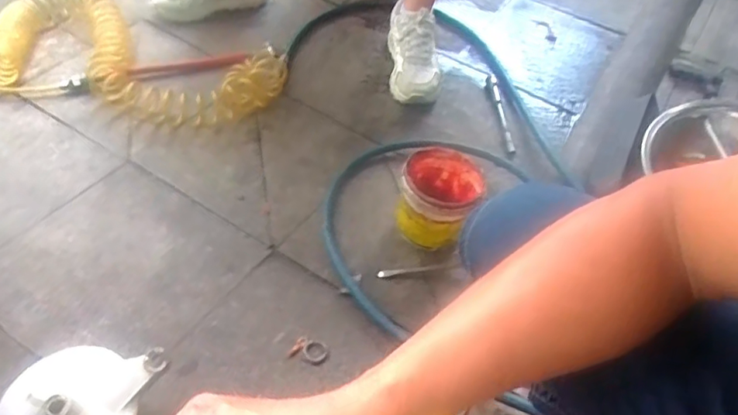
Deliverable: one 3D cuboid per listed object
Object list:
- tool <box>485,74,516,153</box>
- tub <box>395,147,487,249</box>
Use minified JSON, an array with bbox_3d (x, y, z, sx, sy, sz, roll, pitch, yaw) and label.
[{"bbox_3d":[0.256,-0.184,1.088,0.022,0.013,0.214,0,52,-7],"label":"tool"},{"bbox_3d":[0.109,-0.013,0.874,0.119,0.118,0.147,20,56,11],"label":"tub"}]

